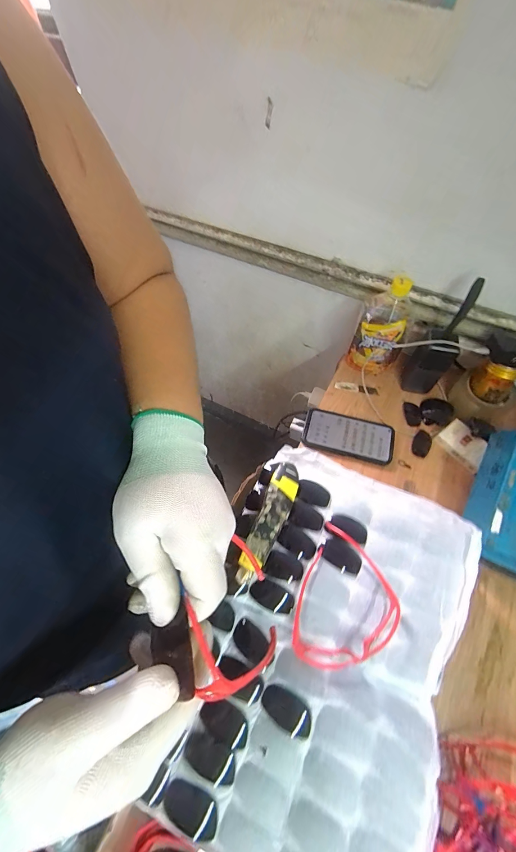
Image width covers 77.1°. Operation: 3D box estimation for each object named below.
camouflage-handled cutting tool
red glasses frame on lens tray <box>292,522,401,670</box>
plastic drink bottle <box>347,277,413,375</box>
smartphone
[{"bbox_3d":[0.016,0.123,0.421,0.037,0.021,0.159,19,63,11],"label":"camouflage-handled cutting tool"},{"bbox_3d":[0.104,0.207,0.378,0.105,0.040,0.148,24,64,13],"label":"red glasses frame on lens tray"},{"bbox_3d":[0.234,-0.189,0.604,0.088,0.185,0.087,18,63,10],"label":"plastic drink bottle"},{"bbox_3d":[0.168,0.020,0.601,0.162,0.017,0.082,15,62,9],"label":"smartphone"}]

